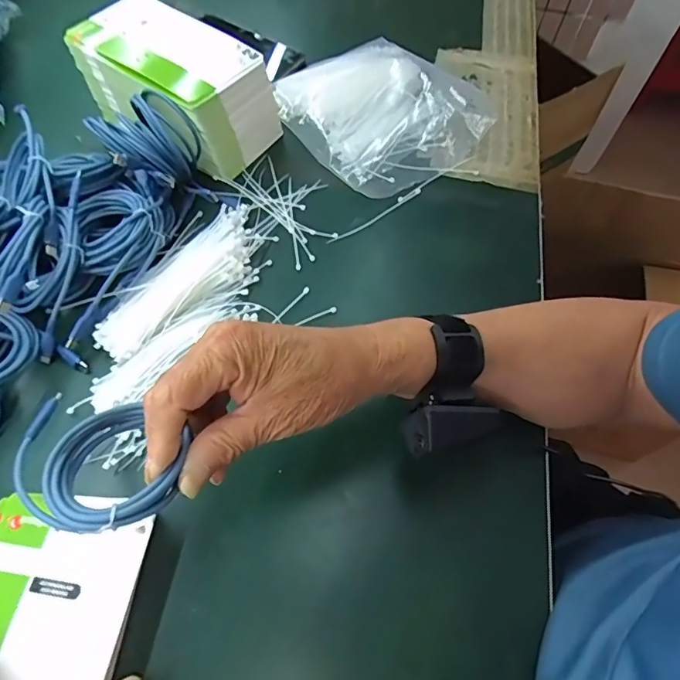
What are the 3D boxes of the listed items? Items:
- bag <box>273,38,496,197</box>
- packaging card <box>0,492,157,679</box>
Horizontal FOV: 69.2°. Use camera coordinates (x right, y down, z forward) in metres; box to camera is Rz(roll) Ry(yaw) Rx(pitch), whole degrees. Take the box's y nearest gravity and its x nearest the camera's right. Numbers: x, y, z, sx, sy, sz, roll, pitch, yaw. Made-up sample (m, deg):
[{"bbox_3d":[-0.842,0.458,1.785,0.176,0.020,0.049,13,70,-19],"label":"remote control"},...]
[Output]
[{"bbox_3d":[0.038,-0.263,0.543,0.178,0.048,0.202,-30,66,-18],"label":"bag"},{"bbox_3d":[-0.185,0.170,0.309,0.106,0.016,0.143,4,58,3],"label":"packaging card"}]

